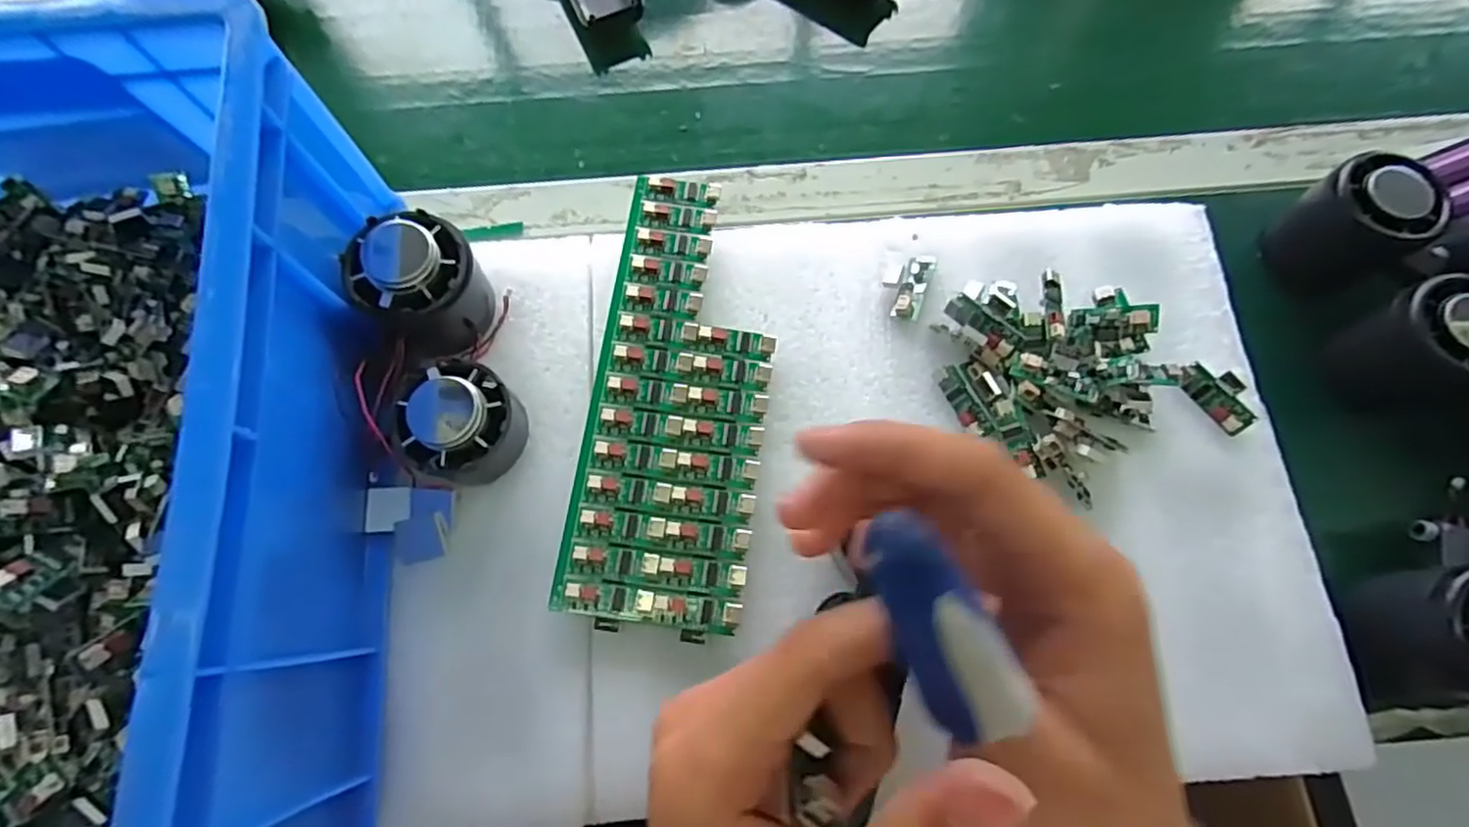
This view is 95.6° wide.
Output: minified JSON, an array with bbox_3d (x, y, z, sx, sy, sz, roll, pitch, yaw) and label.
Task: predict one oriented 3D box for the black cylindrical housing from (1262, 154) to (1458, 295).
[{"bbox_3d":[0.329,-0.100,0.360,0.055,0.060,0.055,-28,74,-9],"label":"black cylindrical housing"}]

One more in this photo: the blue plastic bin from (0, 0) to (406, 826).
[{"bbox_3d":[-0.282,0.025,0.247,0.256,0.138,0.330,-3,72,-1],"label":"blue plastic bin"}]

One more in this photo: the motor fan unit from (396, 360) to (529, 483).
[{"bbox_3d":[-0.124,0.006,0.302,0.050,0.045,0.053,40,77,12],"label":"motor fan unit"}]

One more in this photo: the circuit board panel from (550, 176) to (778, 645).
[{"bbox_3d":[-0.024,-0.011,0.321,0.081,0.015,0.217,7,72,2],"label":"circuit board panel"}]

